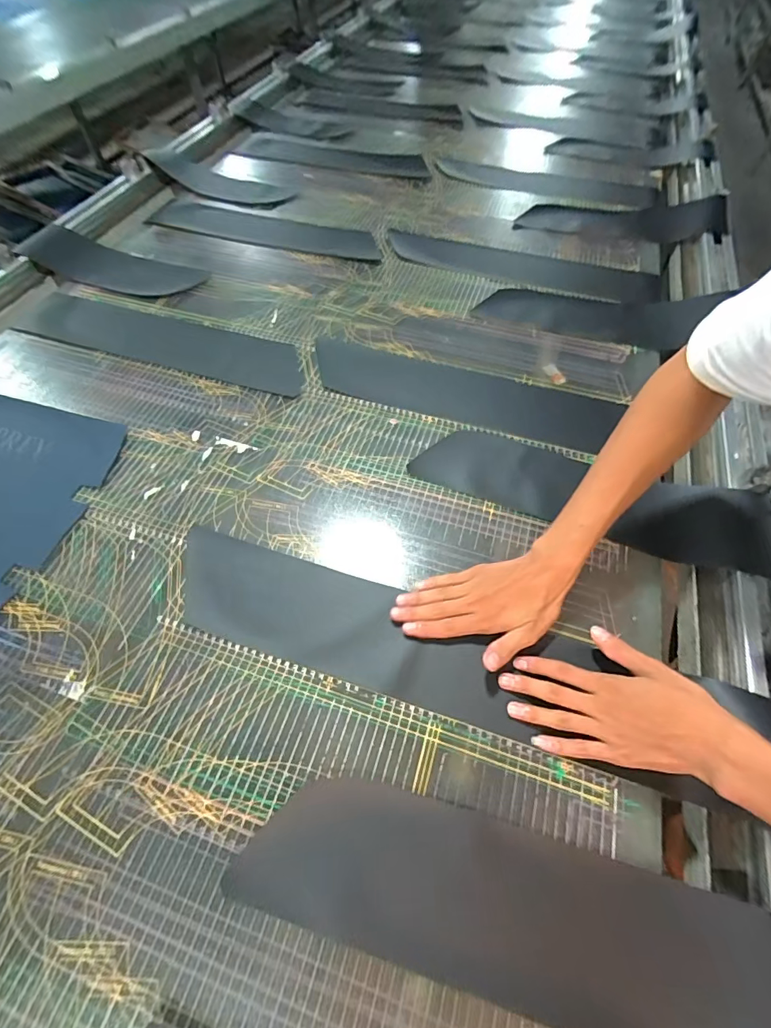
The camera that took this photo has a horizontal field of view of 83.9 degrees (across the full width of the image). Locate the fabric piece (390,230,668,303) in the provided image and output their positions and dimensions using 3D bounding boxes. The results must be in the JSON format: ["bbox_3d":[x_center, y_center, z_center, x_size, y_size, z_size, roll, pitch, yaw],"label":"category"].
[{"bbox_3d":[0.281,-0.516,0.885,0.551,0.013,0.141,14,60,8],"label":"fabric piece"}]

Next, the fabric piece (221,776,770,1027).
[{"bbox_3d":[0.107,0.321,0.343,0.456,0.032,0.115,13,61,8],"label":"fabric piece"}]

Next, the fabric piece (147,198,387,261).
[{"bbox_3d":[-0.264,-0.618,0.922,0.517,0.008,0.155,15,61,9],"label":"fabric piece"}]

